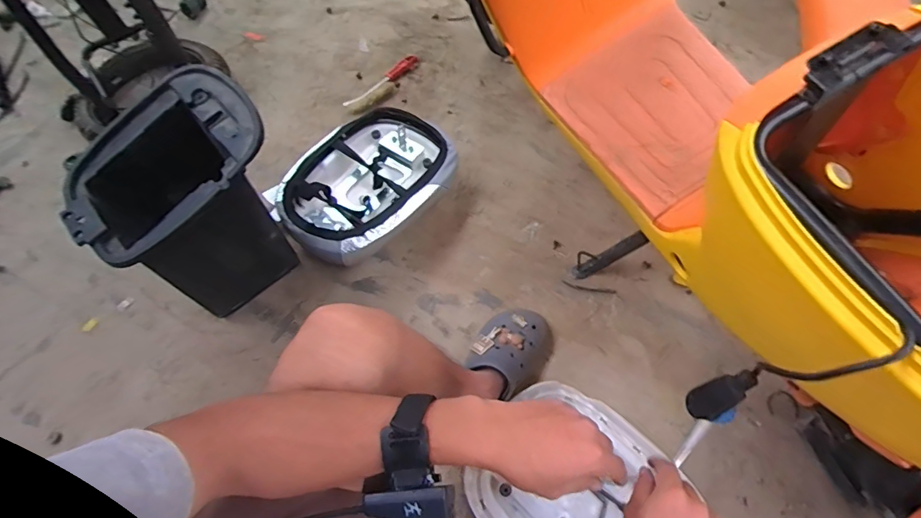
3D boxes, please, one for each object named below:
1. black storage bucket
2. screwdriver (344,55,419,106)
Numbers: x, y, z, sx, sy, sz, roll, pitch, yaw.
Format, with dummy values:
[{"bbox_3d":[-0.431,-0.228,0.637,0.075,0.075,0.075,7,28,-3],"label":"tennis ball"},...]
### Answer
[{"bbox_3d":[-0.403,-0.074,0.787,0.278,0.322,0.218,-32,67,-11],"label":"black storage bucket"},{"bbox_3d":[-0.191,-0.434,1.168,0.222,0.023,0.029,-41,69,-15],"label":"screwdriver"}]

